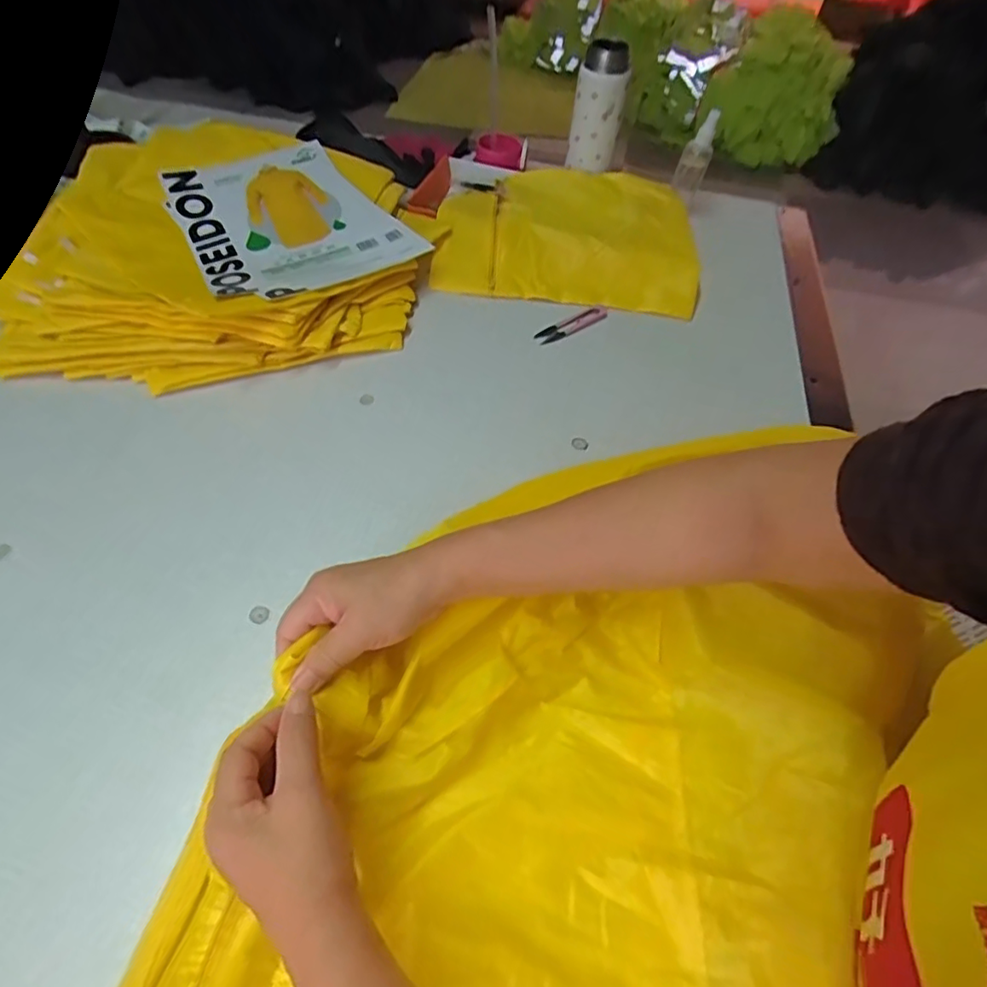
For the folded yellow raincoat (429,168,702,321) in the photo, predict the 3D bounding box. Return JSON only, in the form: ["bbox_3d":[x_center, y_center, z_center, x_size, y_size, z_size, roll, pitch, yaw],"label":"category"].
[{"bbox_3d":[0.099,-0.354,0.749,0.331,0.046,0.258,9,53,1],"label":"folded yellow raincoat"}]

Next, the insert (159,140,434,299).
[{"bbox_3d":[-0.245,-0.332,0.682,0.232,0.034,0.294,-28,65,-16],"label":"insert"}]

